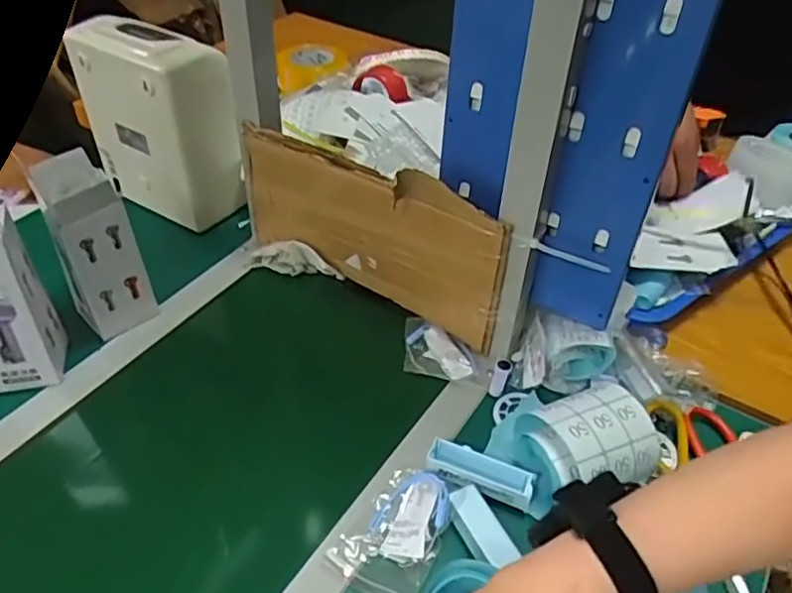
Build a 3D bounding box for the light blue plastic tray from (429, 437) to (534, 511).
[{"bbox_3d":[0.078,0.164,0.611,0.100,0.023,0.031,16,45,15],"label":"light blue plastic tray"}]

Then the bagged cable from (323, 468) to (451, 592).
[{"bbox_3d":[0.003,0.203,0.578,0.081,0.017,0.120,23,47,21],"label":"bagged cable"}]

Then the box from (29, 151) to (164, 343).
[{"bbox_3d":[-0.330,-0.054,0.713,0.078,0.194,0.076,-27,50,-28],"label":"box"}]

